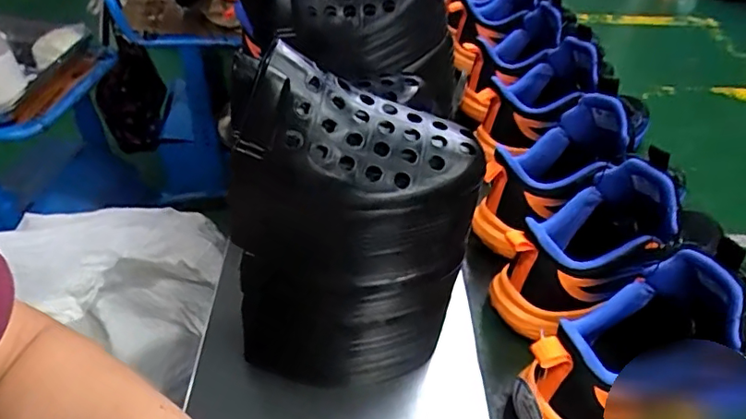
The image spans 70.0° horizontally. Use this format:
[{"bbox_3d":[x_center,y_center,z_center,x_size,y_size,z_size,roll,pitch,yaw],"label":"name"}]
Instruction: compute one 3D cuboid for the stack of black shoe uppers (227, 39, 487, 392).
[{"bbox_3d":[-0.012,0.023,0.376,0.149,0.235,0.087,12,41,12],"label":"stack of black shoe uppers"}]

